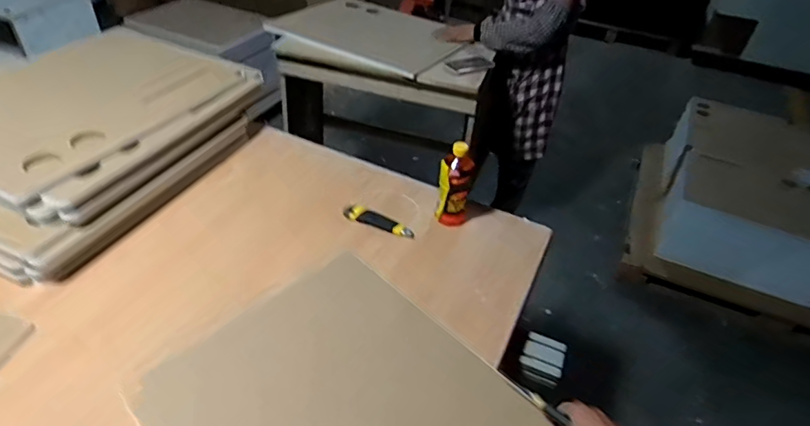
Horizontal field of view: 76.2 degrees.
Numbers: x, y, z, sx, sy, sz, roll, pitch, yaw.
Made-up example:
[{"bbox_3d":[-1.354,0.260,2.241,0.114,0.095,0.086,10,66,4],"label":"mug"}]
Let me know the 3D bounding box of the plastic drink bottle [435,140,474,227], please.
[{"bbox_3d":[0.108,-0.058,1.118,0.071,0.189,0.056,8,40,3],"label":"plastic drink bottle"}]

